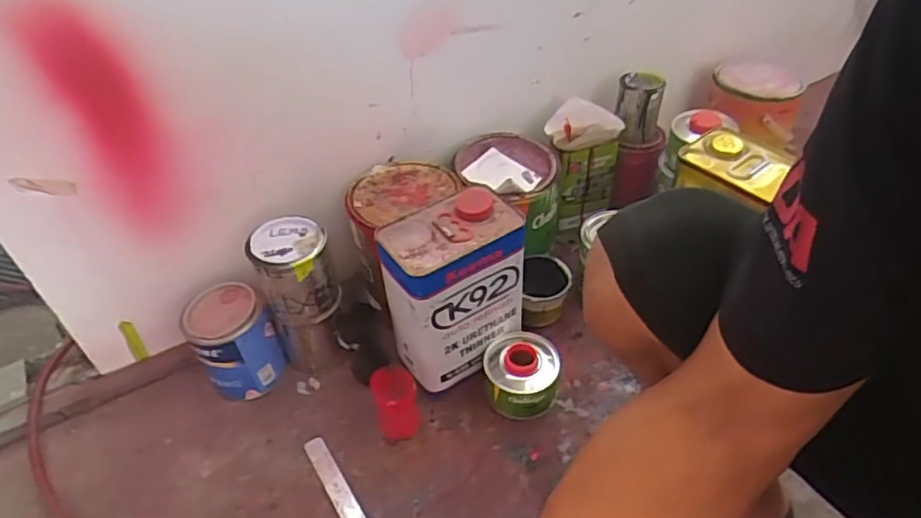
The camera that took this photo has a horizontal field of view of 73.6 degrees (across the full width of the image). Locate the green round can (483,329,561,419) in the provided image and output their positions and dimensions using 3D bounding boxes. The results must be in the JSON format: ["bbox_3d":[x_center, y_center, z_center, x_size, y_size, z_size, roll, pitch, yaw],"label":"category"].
[{"bbox_3d":[0.083,0.156,0.833,0.097,0.079,0.101,-2,43,2],"label":"green round can"}]

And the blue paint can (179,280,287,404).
[{"bbox_3d":[-0.319,0.116,0.866,0.104,0.135,0.112,-2,43,2],"label":"blue paint can"}]

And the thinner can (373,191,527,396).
[{"bbox_3d":[-0.010,0.039,0.807,0.165,0.222,0.112,-32,50,-26],"label":"thinner can"}]

